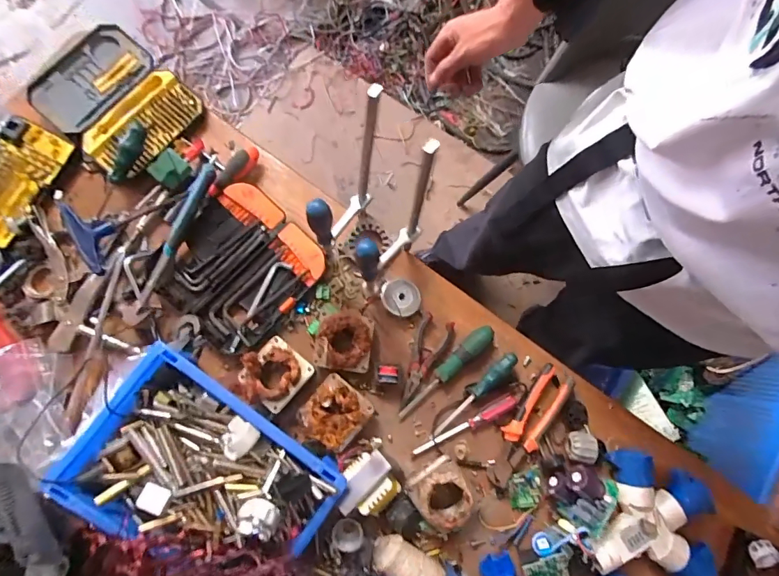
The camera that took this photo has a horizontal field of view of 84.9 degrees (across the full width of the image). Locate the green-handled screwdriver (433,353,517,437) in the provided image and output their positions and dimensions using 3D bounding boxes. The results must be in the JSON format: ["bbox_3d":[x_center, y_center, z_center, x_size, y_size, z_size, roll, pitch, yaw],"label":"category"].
[{"bbox_3d":[0.127,0.160,0.638,0.166,0.026,0.025,-44,82,0],"label":"green-handled screwdriver"}]

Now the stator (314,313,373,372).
[{"bbox_3d":[-0.068,0.079,0.639,0.085,0.056,0.086,7,82,-1],"label":"stator"}]

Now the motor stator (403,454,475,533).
[{"bbox_3d":[0.073,0.291,0.601,0.080,0.051,0.078,0,82,-2],"label":"motor stator"}]

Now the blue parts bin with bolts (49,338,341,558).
[{"bbox_3d":[-0.240,0.244,0.556,0.319,0.074,0.209,35,80,5],"label":"blue parts bin with bolts"}]

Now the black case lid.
[{"bbox_3d":[-0.485,-0.343,0.683,0.125,0.022,0.182,41,83,4],"label":"black case lid"}]

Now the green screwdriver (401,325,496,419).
[{"bbox_3d":[0.085,0.124,0.645,0.185,0.024,0.028,-39,85,-6],"label":"green screwdriver"}]

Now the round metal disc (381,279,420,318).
[{"bbox_3d":[0.018,0.016,0.668,0.059,0.025,0.059,-12,83,-3],"label":"round metal disc"}]

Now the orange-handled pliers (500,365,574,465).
[{"bbox_3d":[0.219,0.192,0.644,0.055,0.020,0.152,37,83,4],"label":"orange-handled pliers"}]

